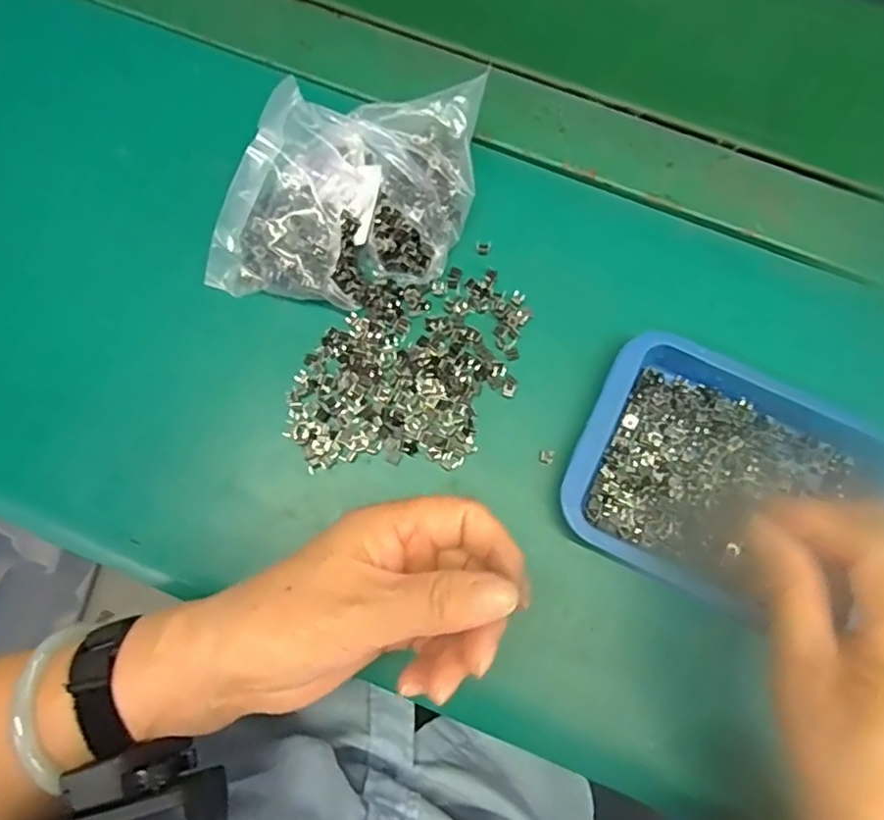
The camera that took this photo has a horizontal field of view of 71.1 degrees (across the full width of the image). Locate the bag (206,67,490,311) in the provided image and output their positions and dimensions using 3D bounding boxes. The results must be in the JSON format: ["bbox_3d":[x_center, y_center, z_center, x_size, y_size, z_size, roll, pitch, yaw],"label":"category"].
[{"bbox_3d":[-0.047,-0.111,0.325,0.170,0.068,0.087,-22,78,-5],"label":"bag"}]

